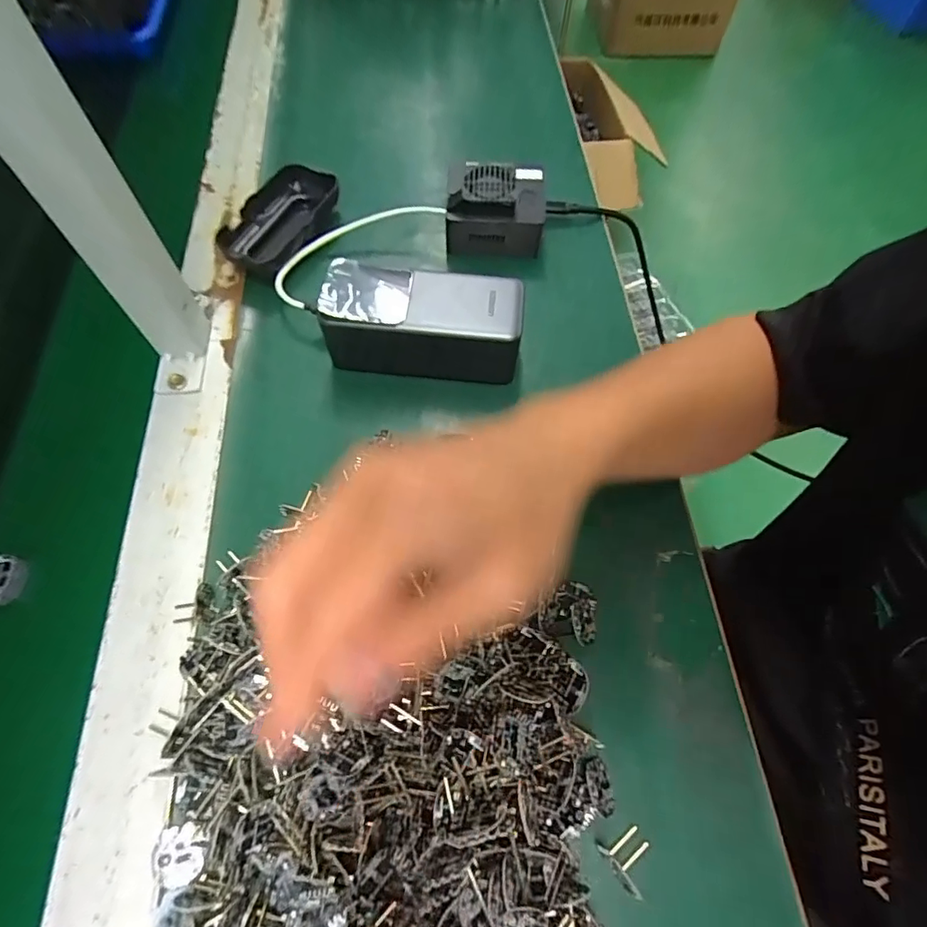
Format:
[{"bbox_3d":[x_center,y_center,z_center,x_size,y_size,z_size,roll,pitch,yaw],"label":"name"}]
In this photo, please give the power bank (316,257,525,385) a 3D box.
[{"bbox_3d":[-0.026,-0.095,0.347,0.126,0.057,0.049,7,65,1],"label":"power bank"}]

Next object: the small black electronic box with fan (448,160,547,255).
[{"bbox_3d":[0.025,-0.204,0.409,0.075,0.050,0.062,3,65,-1],"label":"small black electronic box with fan"}]

